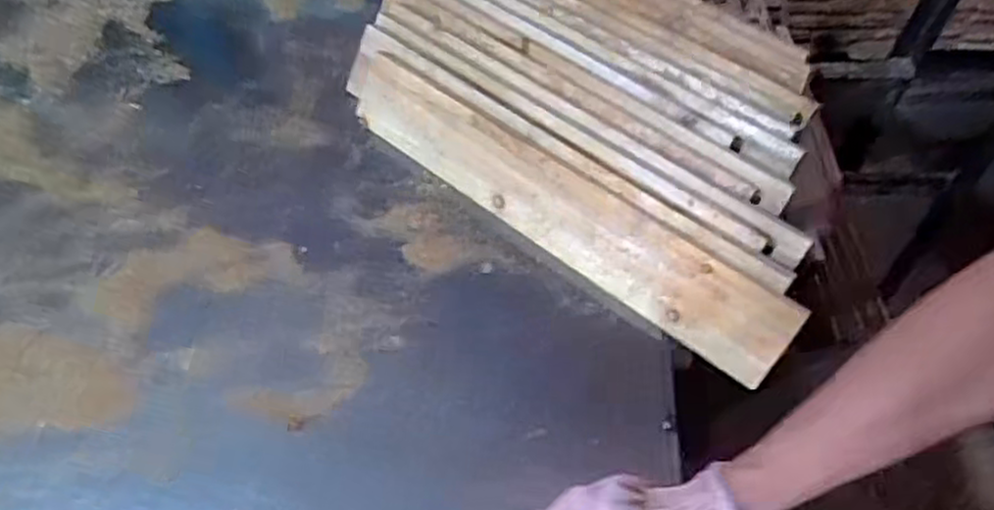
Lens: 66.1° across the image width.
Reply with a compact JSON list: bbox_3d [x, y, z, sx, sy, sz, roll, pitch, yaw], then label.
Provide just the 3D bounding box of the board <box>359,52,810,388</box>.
[{"bbox_3d":[0.041,-0.050,0.717,0.488,0.084,0.015,35,23,26],"label":"board"}]

